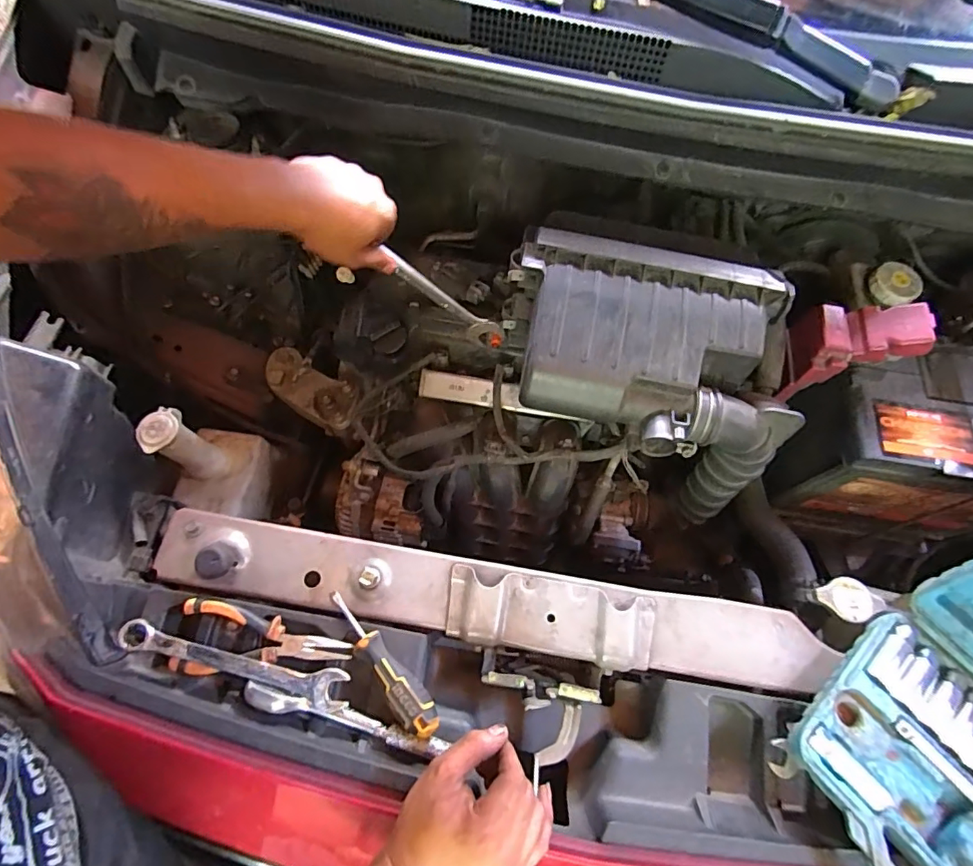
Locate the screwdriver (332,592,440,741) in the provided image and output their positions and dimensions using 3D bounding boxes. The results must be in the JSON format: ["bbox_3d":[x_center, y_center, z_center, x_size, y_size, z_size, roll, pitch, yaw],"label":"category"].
[{"bbox_3d":[-0.092,0.202,0.456,0.026,0.026,0.146,-35,73,-16],"label":"screwdriver"}]

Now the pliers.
[{"bbox_3d":[-0.200,0.190,0.456,0.149,0.014,0.061,7,66,1],"label":"pliers"}]

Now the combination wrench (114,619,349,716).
[{"bbox_3d":[-0.222,0.202,0.442,0.207,0.011,0.033,13,67,3],"label":"combination wrench"}]

